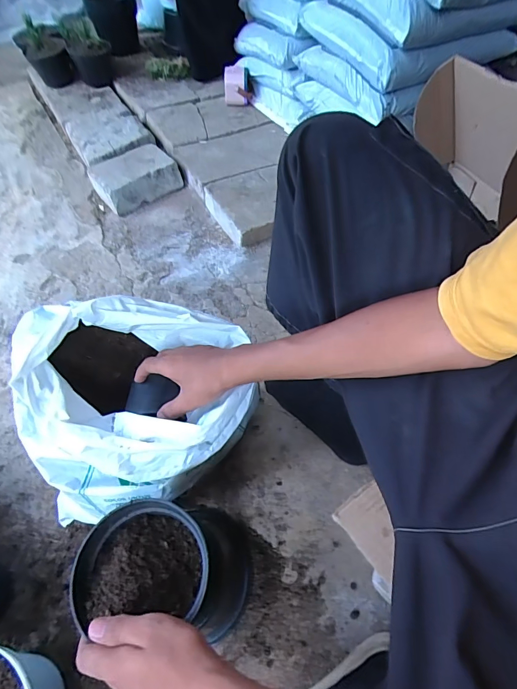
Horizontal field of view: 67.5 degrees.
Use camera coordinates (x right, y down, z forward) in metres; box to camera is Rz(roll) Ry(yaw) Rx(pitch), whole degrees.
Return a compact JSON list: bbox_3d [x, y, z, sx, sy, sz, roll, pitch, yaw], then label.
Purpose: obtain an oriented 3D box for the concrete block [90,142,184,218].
[{"bbox_3d":[-0.312,-0.429,0.988,0.208,0.067,0.138,-27,60,-14],"label":"concrete block"}]

